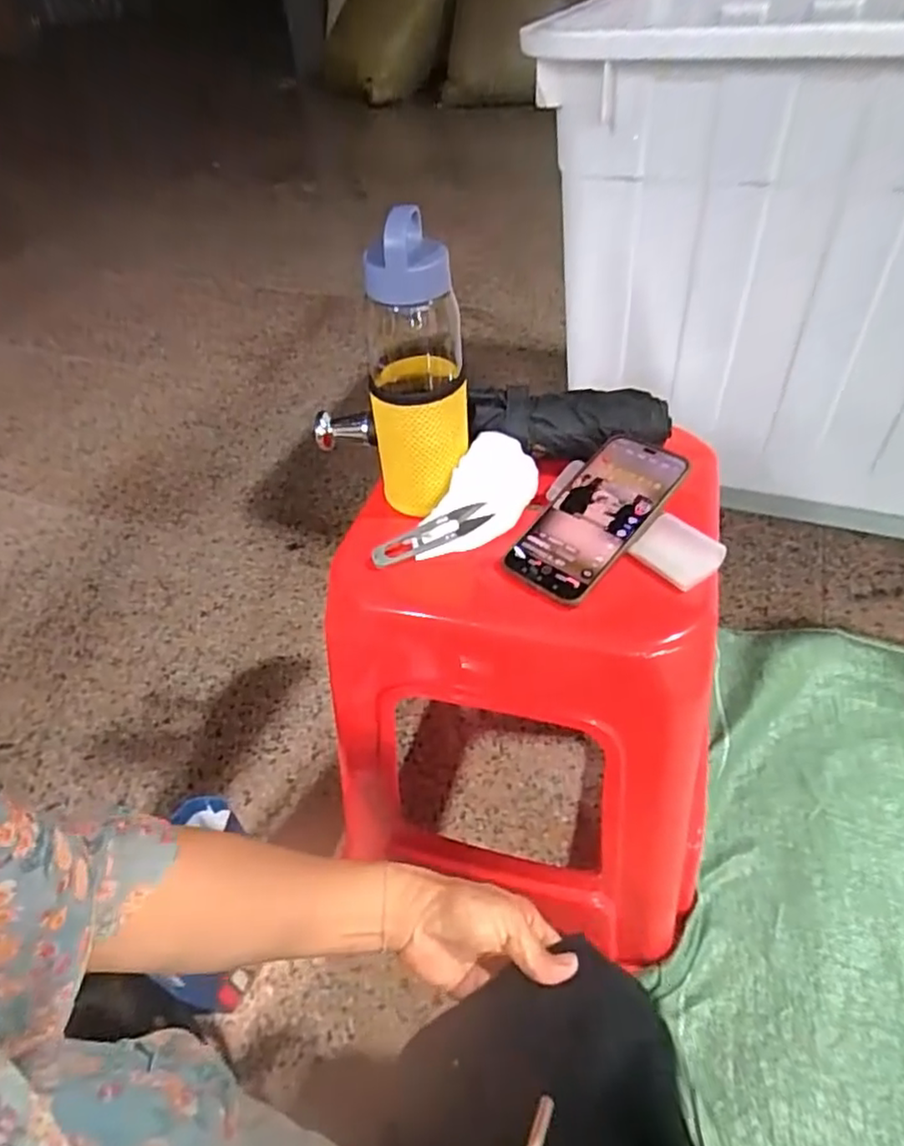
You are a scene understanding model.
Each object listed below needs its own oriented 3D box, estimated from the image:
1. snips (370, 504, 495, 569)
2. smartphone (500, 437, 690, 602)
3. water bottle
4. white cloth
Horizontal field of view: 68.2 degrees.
[{"bbox_3d":[-0.018,-0.032,0.553,0.103,0.008,0.023,-23,77,-6],"label":"snips"},{"bbox_3d":[0.115,-0.045,0.535,0.080,0.011,0.159,35,74,33],"label":"smartphone"},{"bbox_3d":[-0.032,-0.163,0.536,0.074,0.229,0.088,-9,44,-3],"label":"water bottle"},{"bbox_3d":[0.023,-0.064,0.562,0.053,0.053,0.127,28,53,31],"label":"white cloth"}]

